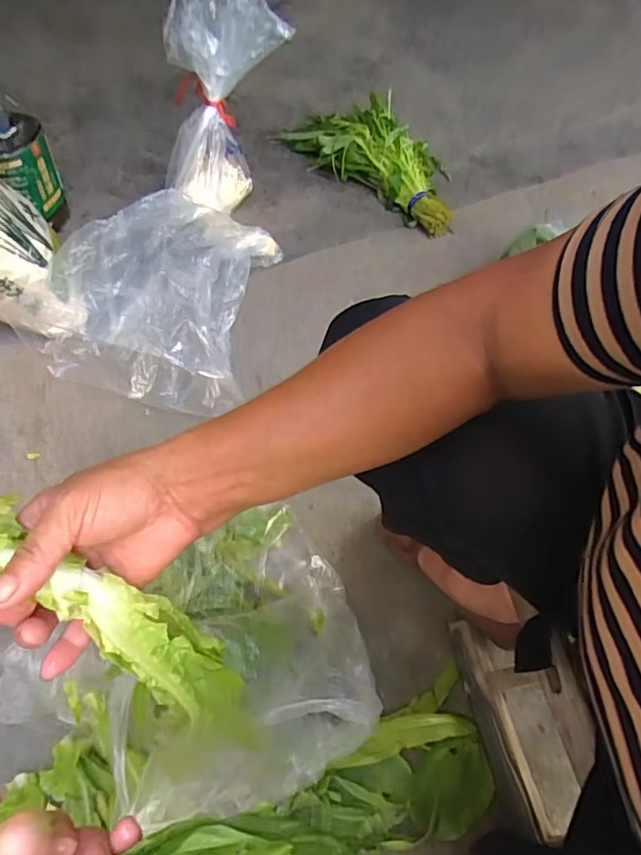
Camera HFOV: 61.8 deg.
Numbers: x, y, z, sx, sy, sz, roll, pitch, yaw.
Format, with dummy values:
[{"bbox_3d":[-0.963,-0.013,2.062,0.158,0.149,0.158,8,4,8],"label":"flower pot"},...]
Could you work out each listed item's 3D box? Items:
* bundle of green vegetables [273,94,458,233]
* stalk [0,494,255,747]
[{"bbox_3d":[0.139,-0.619,1.202,0.294,0.094,0.546,-25,59,-20],"label":"bundle of green vegetables"},{"bbox_3d":[-0.109,0.116,0.304,0.238,0.060,0.048,45,53,-24],"label":"stalk"}]

